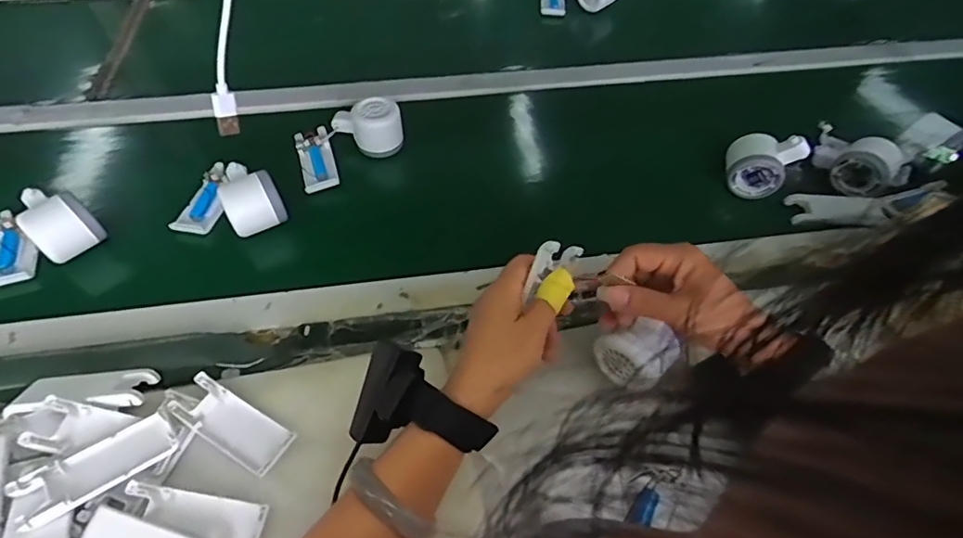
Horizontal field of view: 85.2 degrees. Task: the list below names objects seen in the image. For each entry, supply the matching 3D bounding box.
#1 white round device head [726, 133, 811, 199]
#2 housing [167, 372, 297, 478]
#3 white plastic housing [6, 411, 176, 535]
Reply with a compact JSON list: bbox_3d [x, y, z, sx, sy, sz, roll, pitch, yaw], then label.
[{"bbox_3d":[0.325,-0.123,0.608,0.077,0.066,0.050,25,57,17],"label":"white round device head"},{"bbox_3d":[-0.200,0.124,0.421,0.105,0.009,0.039,26,58,17],"label":"housing"},{"bbox_3d":[-0.285,0.145,0.388,0.099,0.015,0.041,-34,61,-23],"label":"white plastic housing"}]

